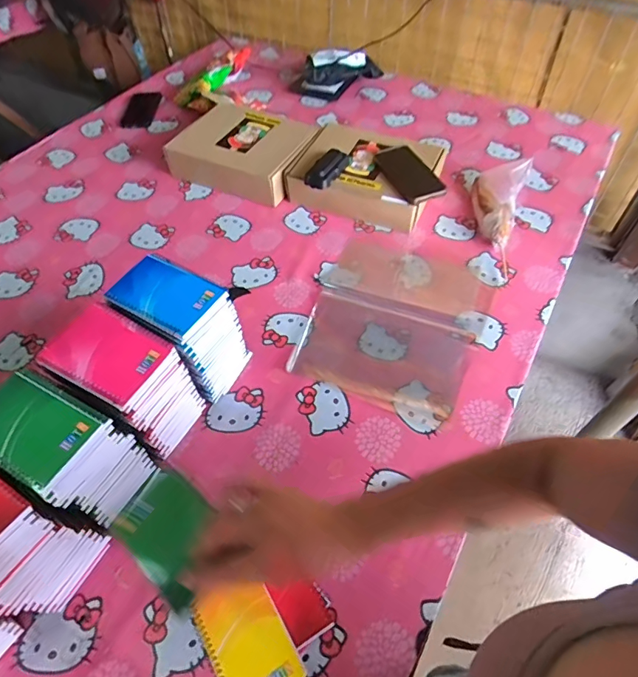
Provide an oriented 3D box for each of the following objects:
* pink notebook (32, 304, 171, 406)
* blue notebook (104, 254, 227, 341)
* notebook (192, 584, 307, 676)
[{"bbox_3d":[-0.242,0.013,0.513,0.130,0.009,0.096,23,57,17],"label":"pink notebook"},{"bbox_3d":[-0.191,-0.057,0.556,0.125,0.010,0.089,27,58,20],"label":"blue notebook"},{"bbox_3d":[-0.076,0.315,0.471,0.080,0.008,0.117,-30,62,-9],"label":"notebook"}]

